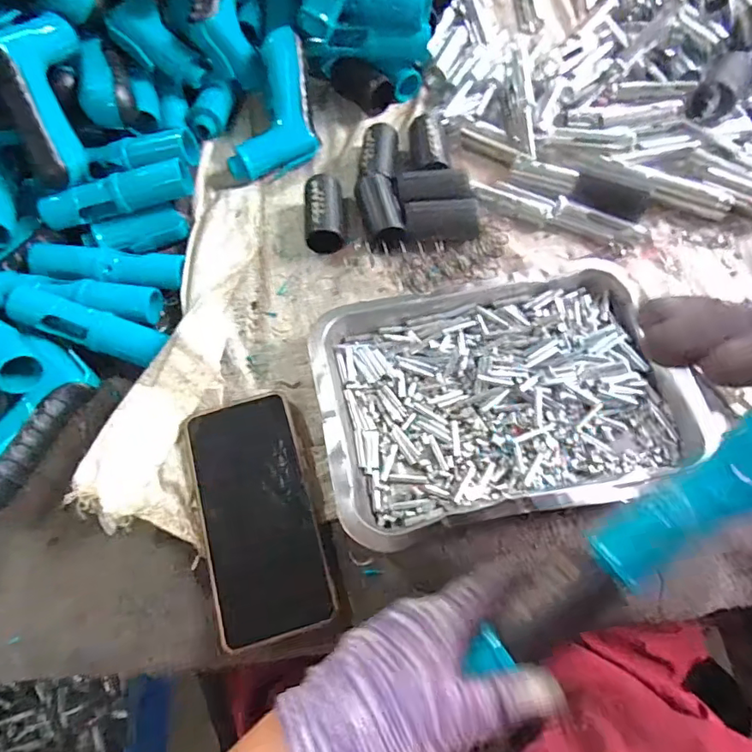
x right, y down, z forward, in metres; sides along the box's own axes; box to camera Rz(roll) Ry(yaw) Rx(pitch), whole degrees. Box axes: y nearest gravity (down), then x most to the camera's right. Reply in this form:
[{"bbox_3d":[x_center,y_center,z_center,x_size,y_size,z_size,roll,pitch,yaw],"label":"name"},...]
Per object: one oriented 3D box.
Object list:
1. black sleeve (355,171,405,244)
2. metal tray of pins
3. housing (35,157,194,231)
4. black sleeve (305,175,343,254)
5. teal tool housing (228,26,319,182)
[{"bbox_3d":[0.004,-0.142,0.437,0.033,0.026,0.069,-12,66,-3],"label":"black sleeve"},{"bbox_3d":[0.088,0.009,0.363,0.252,0.031,0.182,-12,66,-3],"label":"metal tray of pins"},{"bbox_3d":[-0.214,-0.148,0.416,0.121,0.032,0.026,-14,67,-4],"label":"housing"},{"bbox_3d":[-0.045,-0.139,0.439,0.032,0.031,0.071,-4,66,0],"label":"black sleeve"},{"bbox_3d":[-0.087,-0.245,0.465,0.067,0.025,0.134,10,93,7],"label":"teal tool housing"}]

